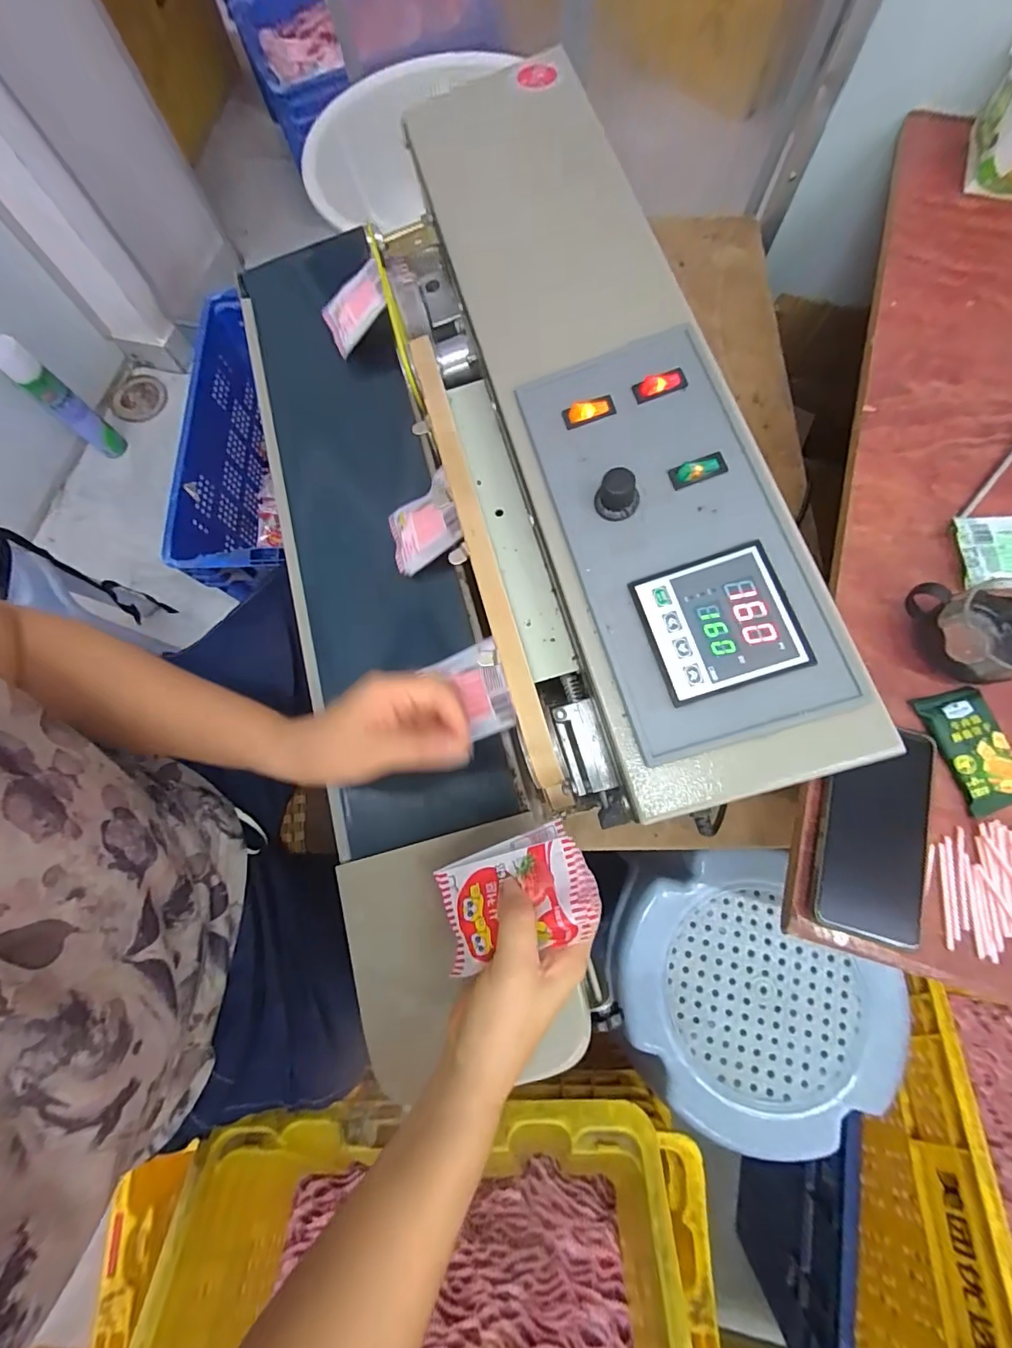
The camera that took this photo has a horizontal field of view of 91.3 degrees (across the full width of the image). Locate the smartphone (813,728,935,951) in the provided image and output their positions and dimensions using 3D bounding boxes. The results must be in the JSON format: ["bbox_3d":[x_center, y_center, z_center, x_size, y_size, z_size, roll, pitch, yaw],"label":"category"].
[{"bbox_3d":[0.287,0.120,0.386,0.080,0.015,0.158,14,76,5],"label":"smartphone"}]

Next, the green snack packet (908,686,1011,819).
[{"bbox_3d":[0.370,0.059,0.389,0.051,0.009,0.094,-15,75,-2],"label":"green snack packet"}]

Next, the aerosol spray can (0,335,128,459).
[{"bbox_3d":[-0.986,-0.600,1.111,0.073,0.305,0.066,38,79,11],"label":"aerosol spray can"}]

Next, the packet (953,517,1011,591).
[{"bbox_3d":[0.446,-0.109,0.434,0.090,0.005,0.065,-2,75,1],"label":"packet"}]

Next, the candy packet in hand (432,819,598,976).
[{"bbox_3d":[0.004,0.139,0.308,0.101,0.015,0.064,-29,56,19],"label":"candy packet in hand"}]

